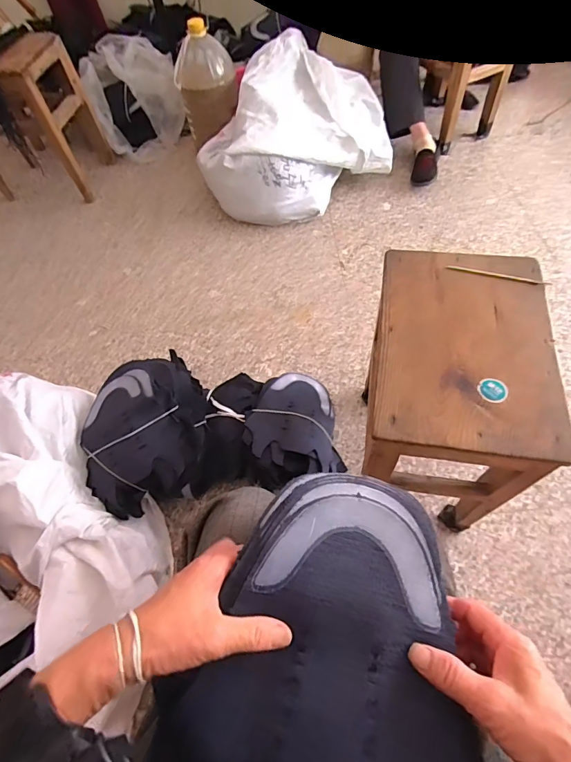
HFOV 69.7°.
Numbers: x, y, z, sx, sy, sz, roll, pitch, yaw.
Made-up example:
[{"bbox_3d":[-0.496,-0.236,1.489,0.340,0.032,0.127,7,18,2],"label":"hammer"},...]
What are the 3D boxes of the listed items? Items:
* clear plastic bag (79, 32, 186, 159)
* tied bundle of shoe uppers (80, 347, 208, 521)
[{"bbox_3d":[-0.547,-1.034,1.523,0.308,0.300,0.271,-18,59,-6],"label":"clear plastic bag"},{"bbox_3d":[-0.279,0.083,0.802,0.226,0.127,0.314,-1,59,5],"label":"tied bundle of shoe uppers"}]

